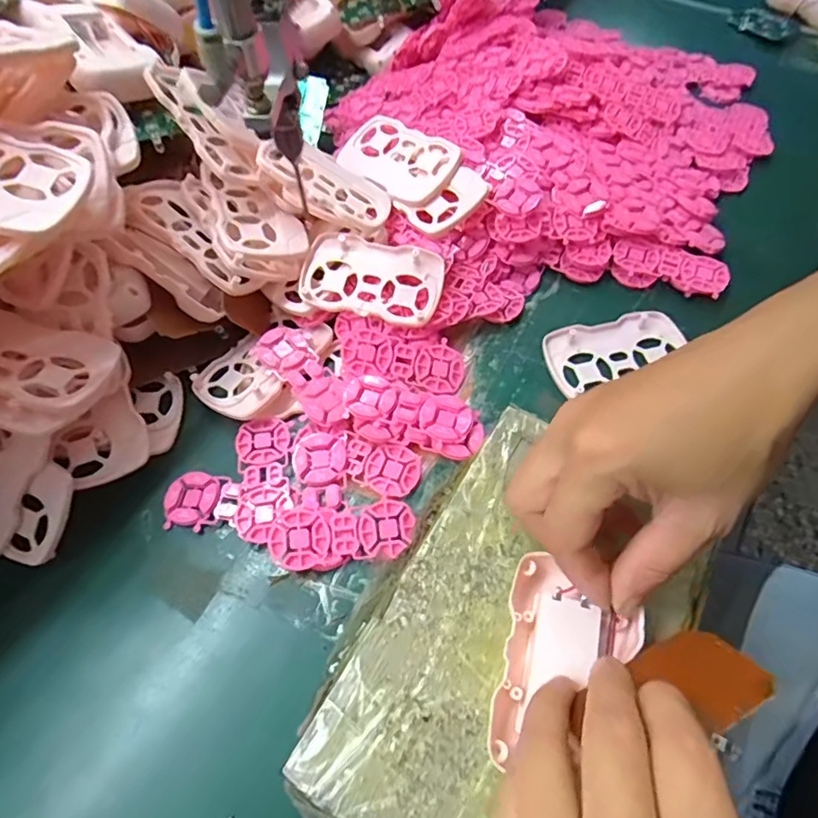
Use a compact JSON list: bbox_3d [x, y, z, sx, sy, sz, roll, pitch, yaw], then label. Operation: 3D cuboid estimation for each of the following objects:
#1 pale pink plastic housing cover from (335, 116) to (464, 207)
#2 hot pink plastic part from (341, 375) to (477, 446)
[{"bbox_3d":[-0.008,-0.177,0.374,0.085,0.011,0.053,36,82,22],"label":"pale pink plastic housing cover"},{"bbox_3d":[-0.001,0.000,0.308,0.074,0.013,0.030,14,61,9],"label":"hot pink plastic part"}]

